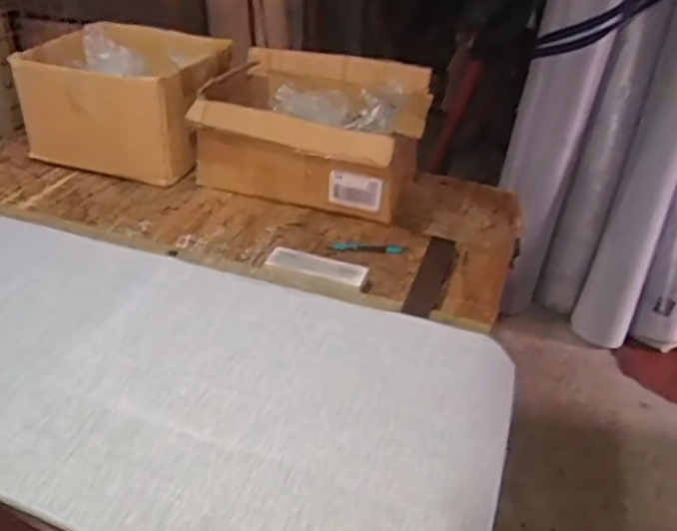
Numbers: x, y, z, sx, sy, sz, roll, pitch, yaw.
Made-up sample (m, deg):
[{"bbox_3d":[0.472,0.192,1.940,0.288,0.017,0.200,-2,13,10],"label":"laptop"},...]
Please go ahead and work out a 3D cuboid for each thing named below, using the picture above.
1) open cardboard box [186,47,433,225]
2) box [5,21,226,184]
[{"bbox_3d":[-0.067,-0.302,1.439,0.525,0.241,0.357,12,34,14],"label":"open cardboard box"},{"bbox_3d":[-0.483,-0.389,1.516,0.409,0.251,0.339,7,33,6],"label":"box"}]

